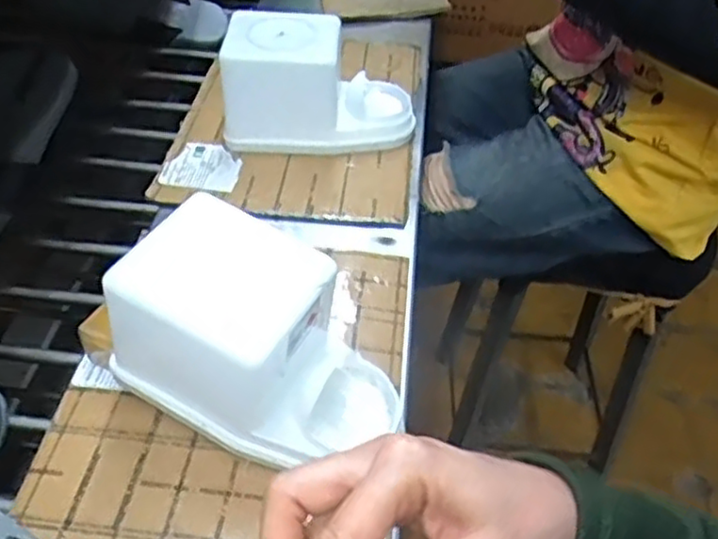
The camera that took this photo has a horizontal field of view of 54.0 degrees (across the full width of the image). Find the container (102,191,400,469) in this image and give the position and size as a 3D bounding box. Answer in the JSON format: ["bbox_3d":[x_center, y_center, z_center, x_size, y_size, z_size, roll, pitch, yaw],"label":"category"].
[{"bbox_3d":[-0.061,0.051,0.445,0.178,0.127,0.102,19,47,17],"label":"container"}]

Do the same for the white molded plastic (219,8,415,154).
[{"bbox_3d":[-0.037,-0.183,0.705,0.185,0.109,0.098,2,44,1],"label":"white molded plastic"}]

